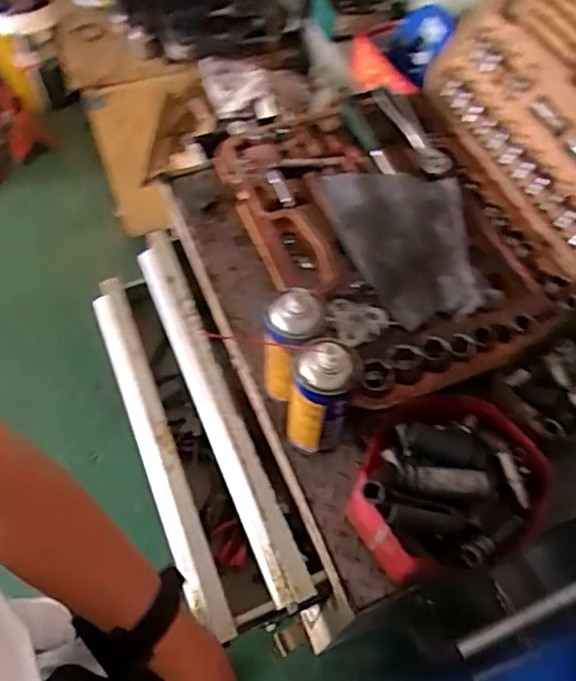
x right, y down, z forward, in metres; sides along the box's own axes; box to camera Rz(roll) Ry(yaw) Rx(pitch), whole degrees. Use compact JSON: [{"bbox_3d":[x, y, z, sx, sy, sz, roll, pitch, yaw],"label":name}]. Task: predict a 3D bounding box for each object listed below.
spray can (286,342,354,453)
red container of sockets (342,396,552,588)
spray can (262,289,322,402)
[{"bbox_3d":[0.032,0.072,0.635,0.059,0.199,0.056,0,59,-1],"label":"spray can"},{"bbox_3d":[0.170,0.155,0.616,0.183,0.065,0.207,23,62,12],"label":"red container of sockets"},{"bbox_3d":[0.003,0.020,0.667,0.060,0.186,0.068,8,59,4],"label":"spray can"}]

